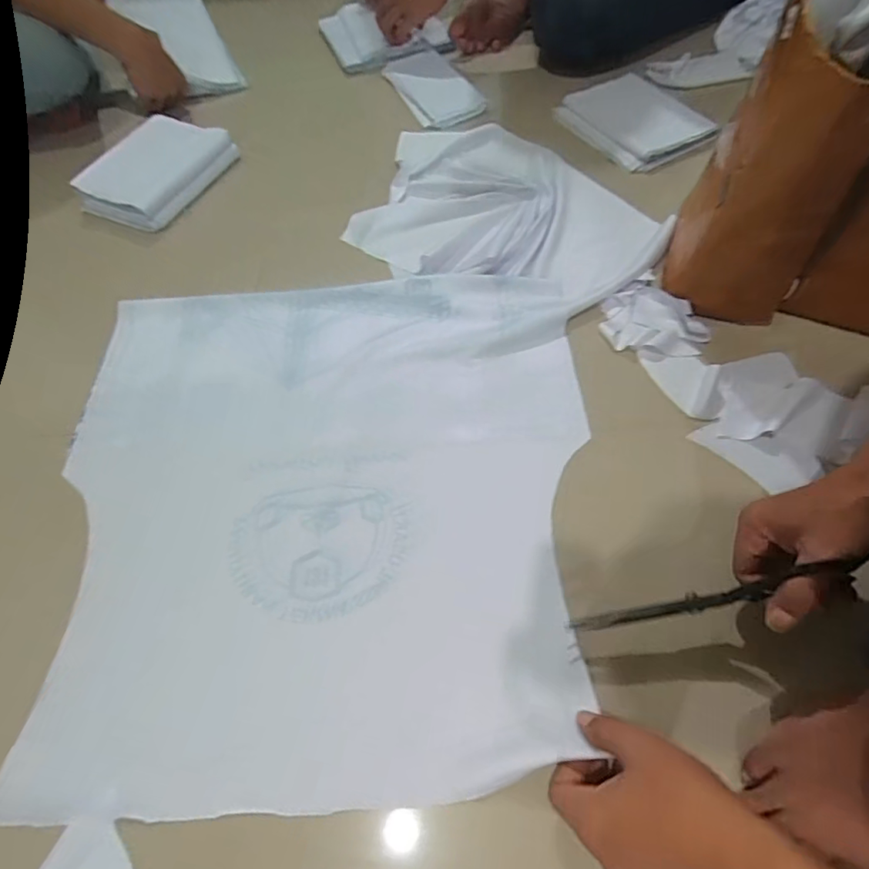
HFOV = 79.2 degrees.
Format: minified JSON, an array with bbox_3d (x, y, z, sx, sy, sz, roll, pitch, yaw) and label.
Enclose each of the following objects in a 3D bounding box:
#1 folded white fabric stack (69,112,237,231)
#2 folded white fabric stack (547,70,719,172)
[{"bbox_3d":[-0.412,-0.398,0.792,0.140,0.046,0.202,26,66,16],"label":"folded white fabric stack"},{"bbox_3d":[0.313,-0.508,0.836,0.173,0.028,0.220,-27,63,-11],"label":"folded white fabric stack"}]

